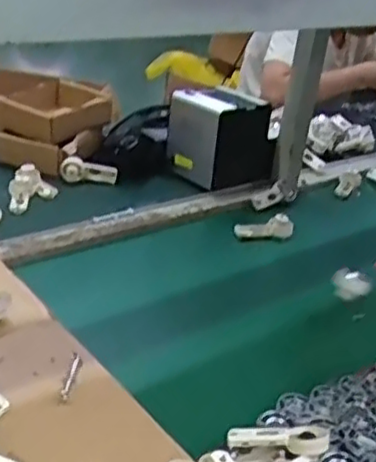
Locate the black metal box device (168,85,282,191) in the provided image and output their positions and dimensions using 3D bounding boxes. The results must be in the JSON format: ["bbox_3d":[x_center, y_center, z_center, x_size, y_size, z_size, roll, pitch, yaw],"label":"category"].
[{"bbox_3d":[0.064,-0.165,1.242,0.166,0.173,0.133,-13,33,-35],"label":"black metal box device"}]

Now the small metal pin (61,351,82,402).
[{"bbox_3d":[-0.117,0.146,0.703,0.011,0.009,0.074,6,28,-1],"label":"small metal pin"}]

